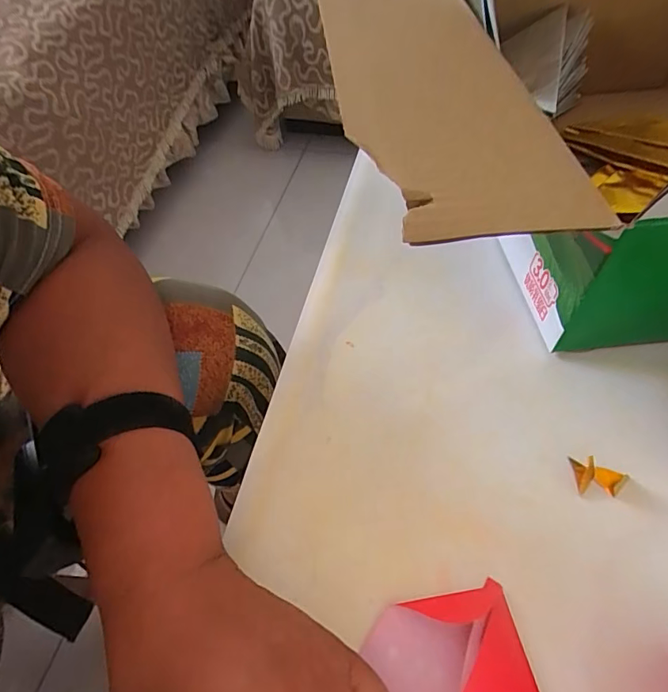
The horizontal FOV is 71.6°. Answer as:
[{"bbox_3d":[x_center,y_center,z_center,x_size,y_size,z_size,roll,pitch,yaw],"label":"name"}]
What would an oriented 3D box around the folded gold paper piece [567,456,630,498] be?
[{"bbox_3d":[0.156,0.075,0.268,0.030,0.010,0.020,2,54,4],"label":"folded gold paper piece"}]

